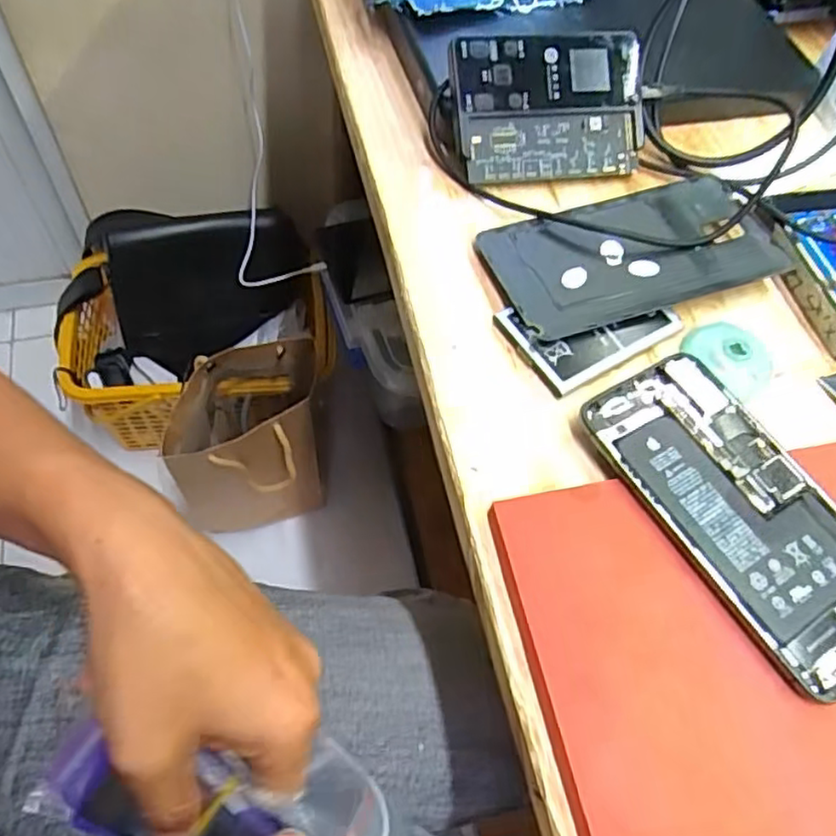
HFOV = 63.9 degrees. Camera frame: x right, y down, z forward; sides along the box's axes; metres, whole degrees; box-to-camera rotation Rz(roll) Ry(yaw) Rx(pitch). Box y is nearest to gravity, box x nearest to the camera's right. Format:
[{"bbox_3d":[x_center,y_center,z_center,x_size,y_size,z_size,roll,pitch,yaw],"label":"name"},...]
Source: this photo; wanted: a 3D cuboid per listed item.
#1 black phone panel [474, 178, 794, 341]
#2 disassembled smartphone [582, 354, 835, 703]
[{"bbox_3d":[0.114,-0.084,0.344,0.153,0.008,0.077,-14,63,-11],"label":"black phone panel"},{"bbox_3d":[0.134,0.036,0.273,0.069,0.004,0.138,-27,66,-18],"label":"disassembled smartphone"}]

